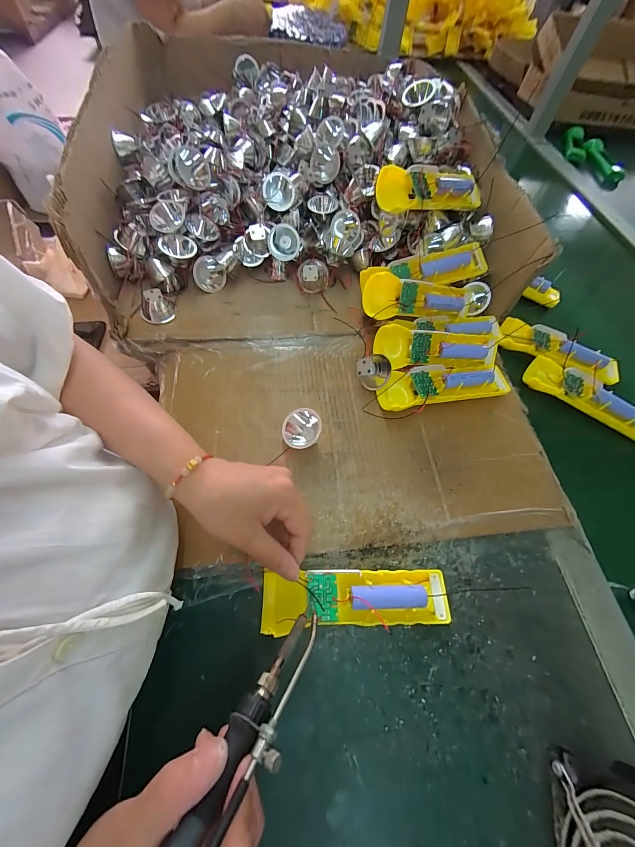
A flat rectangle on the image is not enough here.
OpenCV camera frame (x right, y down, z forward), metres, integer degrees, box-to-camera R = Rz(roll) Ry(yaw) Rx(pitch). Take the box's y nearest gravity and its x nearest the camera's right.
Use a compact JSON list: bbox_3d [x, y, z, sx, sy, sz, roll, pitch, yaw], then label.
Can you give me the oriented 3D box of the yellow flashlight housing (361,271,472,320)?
[{"bbox_3d":[0.136,-0.159,0.400,0.161,0.043,0.043,-2,62,-18],"label":"yellow flashlight housing"}]

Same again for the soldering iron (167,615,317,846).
[{"bbox_3d":[-0.054,0.195,0.152,0.028,0.024,0.206,31,44,14],"label":"soldering iron"}]

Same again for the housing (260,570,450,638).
[{"bbox_3d":[0.034,0.149,0.265,0.156,0.016,0.043,2,63,-7],"label":"housing"}]

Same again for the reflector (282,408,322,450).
[{"bbox_3d":[-0.016,0.009,0.333,0.035,0.038,0.041,9,63,4],"label":"reflector"}]

